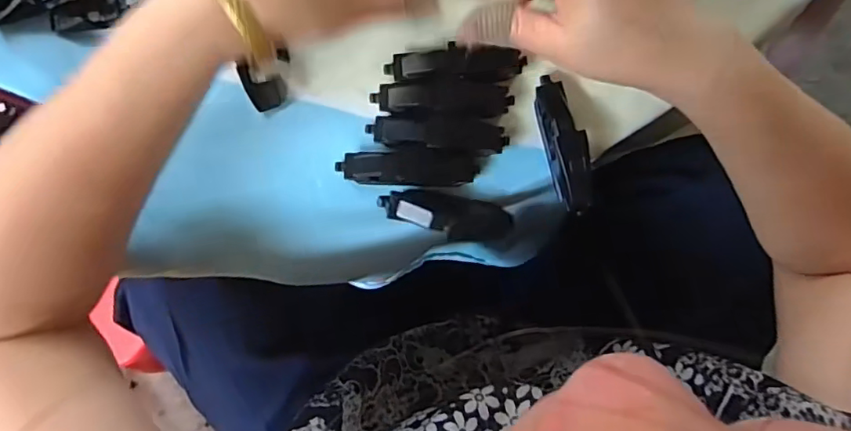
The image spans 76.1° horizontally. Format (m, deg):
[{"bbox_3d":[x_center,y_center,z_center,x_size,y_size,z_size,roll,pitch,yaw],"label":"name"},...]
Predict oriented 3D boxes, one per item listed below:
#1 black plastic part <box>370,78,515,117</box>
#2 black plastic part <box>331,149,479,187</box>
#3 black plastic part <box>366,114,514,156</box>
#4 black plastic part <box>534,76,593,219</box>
[{"bbox_3d":[0.010,-0.069,0.319,0.080,0.009,0.021,3,87,0],"label":"black plastic part"},{"bbox_3d":[-0.010,-0.028,0.317,0.081,0.009,0.020,0,87,0],"label":"black plastic part"},{"bbox_3d":[0.007,-0.049,0.317,0.080,0.008,0.020,5,87,1],"label":"black plastic part"},{"bbox_3d":[0.080,-0.041,0.312,0.020,0.019,0.079,-9,87,0],"label":"black plastic part"}]

